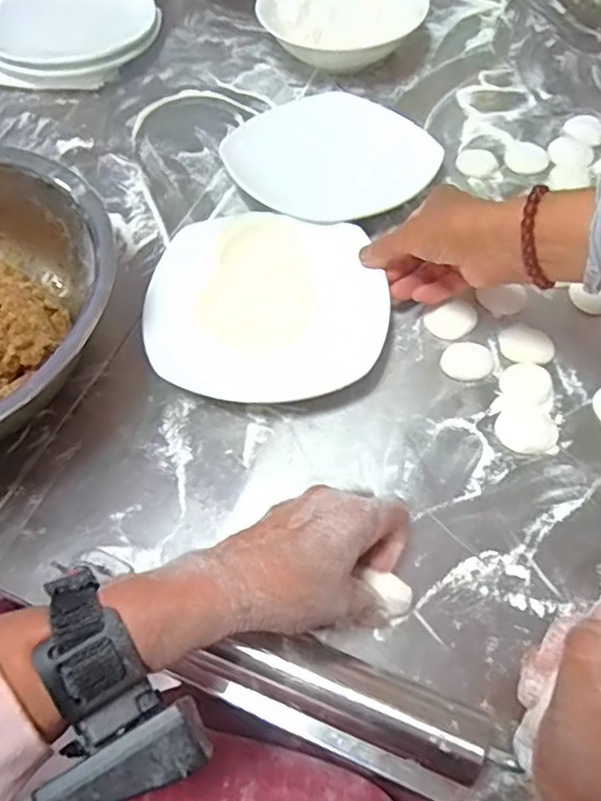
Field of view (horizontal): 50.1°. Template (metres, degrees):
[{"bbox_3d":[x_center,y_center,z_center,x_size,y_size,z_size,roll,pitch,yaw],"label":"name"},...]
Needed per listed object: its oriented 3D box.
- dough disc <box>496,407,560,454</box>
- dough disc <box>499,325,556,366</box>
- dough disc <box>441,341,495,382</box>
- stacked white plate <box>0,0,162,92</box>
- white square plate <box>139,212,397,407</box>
[{"bbox_3d":[0.159,0.021,0.451,0.041,0.006,0.035,16,60,11],"label":"dough disc"},{"bbox_3d":[0.173,-0.043,0.490,0.039,0.005,0.039,0,58,1],"label":"dough disc"},{"bbox_3d":[0.127,-0.030,0.484,0.037,0.004,0.034,0,58,1],"label":"dough disc"},{"bbox_3d":[-0.254,-0.405,0.711,0.187,0.044,0.132,-7,58,-4],"label":"stacked white plate"},{"bbox_3d":[-0.024,-0.075,0.503,0.177,0.030,0.165,2,58,2],"label":"white square plate"}]

